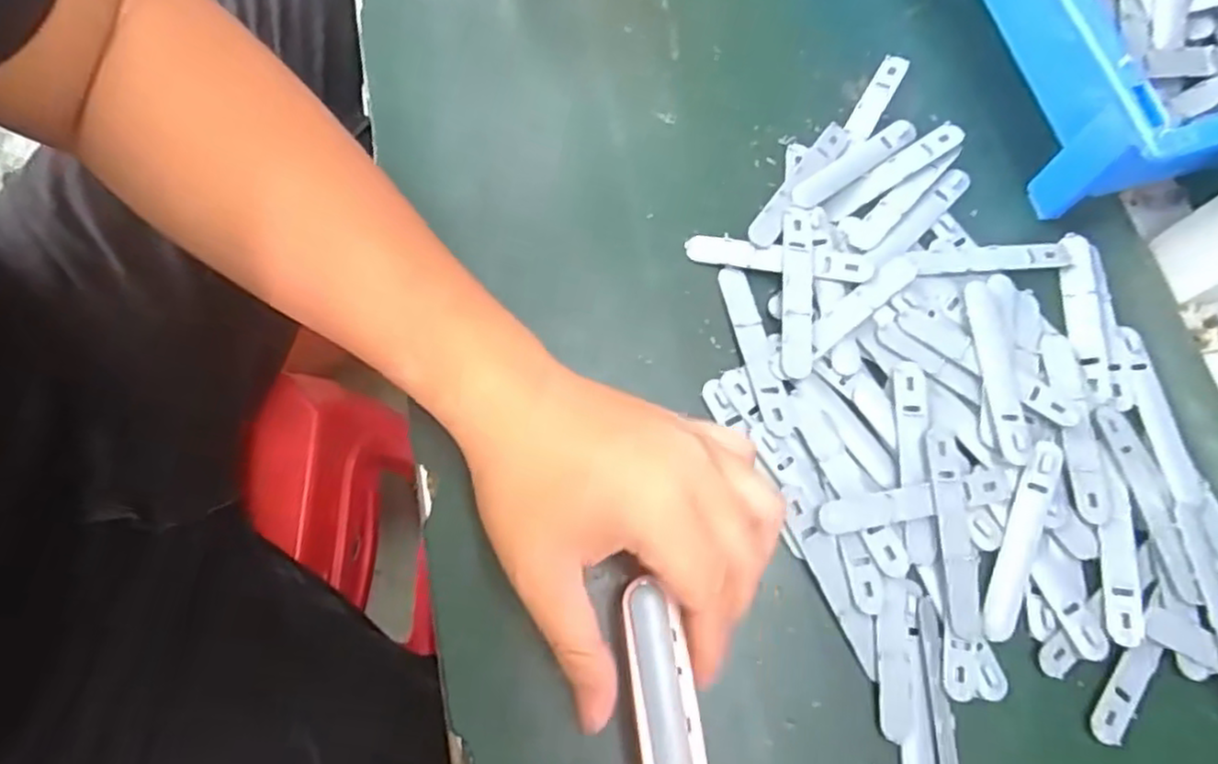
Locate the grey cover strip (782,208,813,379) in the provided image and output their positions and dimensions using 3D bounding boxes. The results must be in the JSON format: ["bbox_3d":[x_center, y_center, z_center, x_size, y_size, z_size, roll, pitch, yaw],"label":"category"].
[{"bbox_3d":[0.097,-0.047,0.360,0.015,0.006,0.093,6,73,-2],"label":"grey cover strip"}]

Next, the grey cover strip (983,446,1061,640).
[{"bbox_3d":[0.193,0.074,0.327,0.016,0.004,0.094,19,84,3],"label":"grey cover strip"}]

